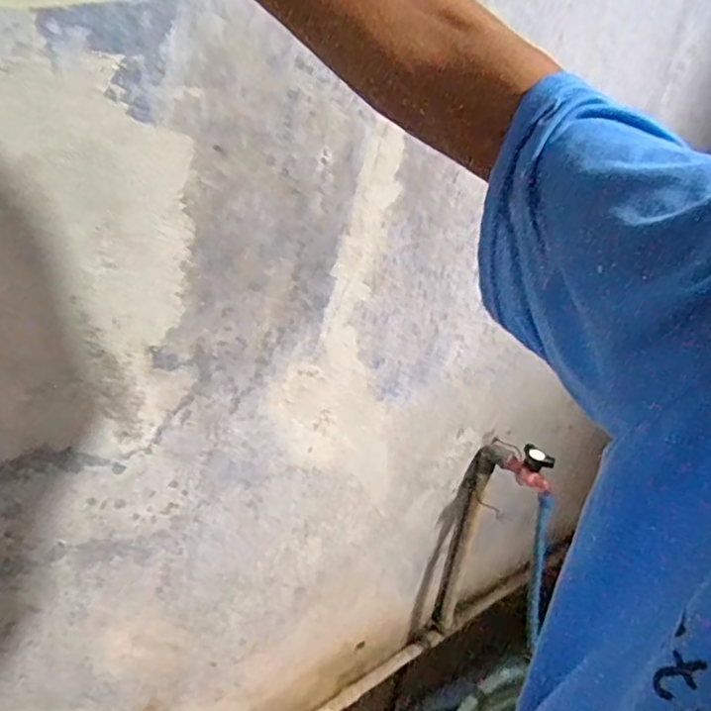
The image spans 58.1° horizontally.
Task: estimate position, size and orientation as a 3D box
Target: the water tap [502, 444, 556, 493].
[{"bbox_3d":[0.261,0.168,0.952,0.072,0.063,0.034,21,36,21],"label":"water tap"}]

